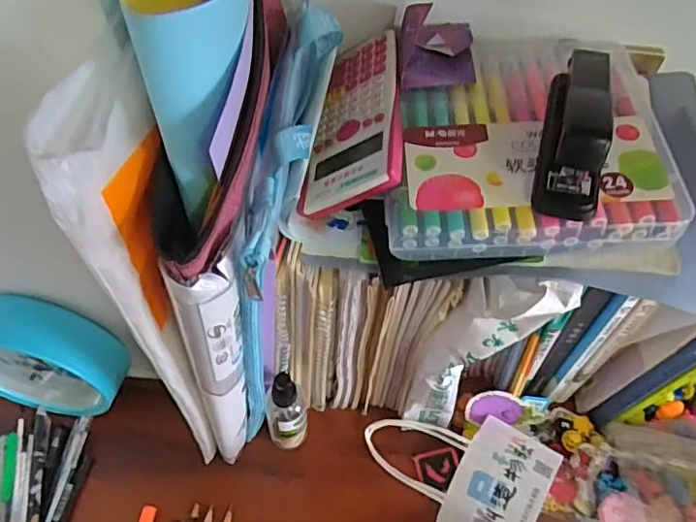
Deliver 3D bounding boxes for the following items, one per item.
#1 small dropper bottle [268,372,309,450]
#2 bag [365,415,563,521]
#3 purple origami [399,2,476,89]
[{"bbox_3d":[-0.056,0.144,0.531,0.041,0.126,0.032,-27,61,-19],"label":"small dropper bottle"},{"bbox_3d":[0.100,0.197,0.538,0.174,0.042,0.138,29,60,17],"label":"bag"},{"bbox_3d":[0.067,-0.160,0.423,0.055,0.025,0.061,2,56,0],"label":"purple origami"}]

